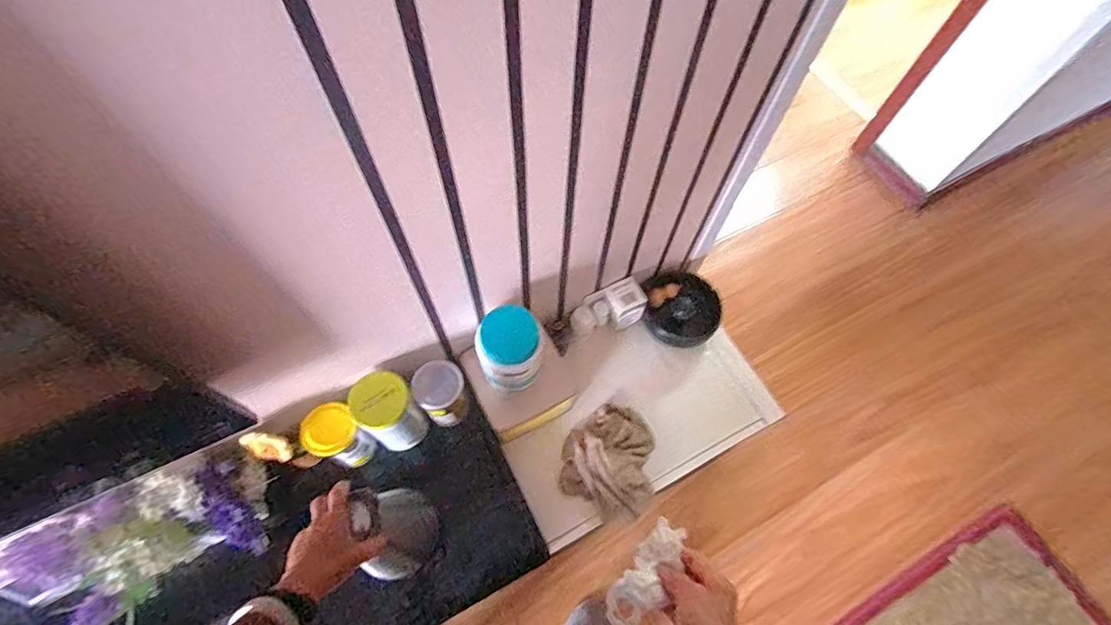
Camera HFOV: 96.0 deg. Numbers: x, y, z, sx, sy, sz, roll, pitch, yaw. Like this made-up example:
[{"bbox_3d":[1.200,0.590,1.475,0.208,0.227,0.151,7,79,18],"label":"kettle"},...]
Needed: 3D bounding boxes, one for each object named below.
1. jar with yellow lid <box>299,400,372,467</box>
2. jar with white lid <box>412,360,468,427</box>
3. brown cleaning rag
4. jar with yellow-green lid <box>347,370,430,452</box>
[{"bbox_3d":[-0.381,0.223,0.894,0.081,0.149,0.085,1,64,-2],"label":"jar with yellow lid"},{"bbox_3d":[-0.212,0.154,0.946,0.089,0.144,0.090,1,64,-2],"label":"jar with white lid"},{"bbox_3d":[0.107,0.298,1.011,0.186,0.056,0.232,8,64,4],"label":"brown cleaning rag"},{"bbox_3d":[-0.295,0.181,0.904,0.088,0.171,0.090,1,64,-2],"label":"jar with yellow-green lid"}]

